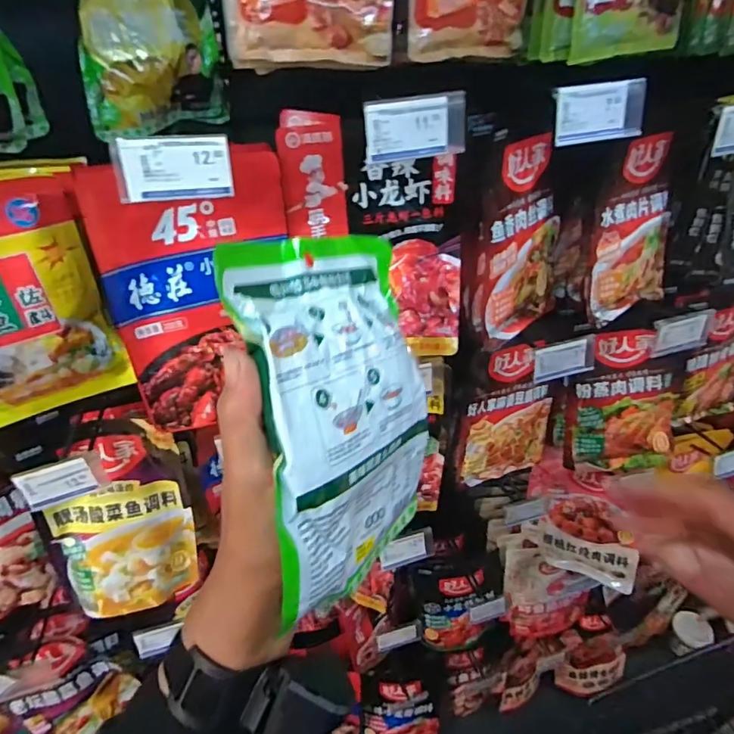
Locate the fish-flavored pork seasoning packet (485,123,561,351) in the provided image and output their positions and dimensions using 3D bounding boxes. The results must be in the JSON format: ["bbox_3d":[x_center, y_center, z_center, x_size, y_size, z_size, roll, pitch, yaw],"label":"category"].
[{"bbox_3d":[0.186,-0.152,0.565,0.155,0.224,0.014,-30,35,-34],"label":"fish-flavored pork seasoning packet"}]

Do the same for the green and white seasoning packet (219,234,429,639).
[{"bbox_3d":[-0.008,0.027,0.289,0.031,0.204,0.140,-6,9,38],"label":"green and white seasoning packet"}]

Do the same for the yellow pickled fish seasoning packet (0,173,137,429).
[{"bbox_3d":[-0.334,-0.051,0.477,0.155,0.228,0.029,-22,40,-26],"label":"yellow pickled fish seasoning packet"}]

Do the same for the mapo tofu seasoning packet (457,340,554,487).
[{"bbox_3d":[0.201,0.062,0.689,0.159,0.229,0.035,-19,38,-23],"label":"mapo tofu seasoning packet"}]

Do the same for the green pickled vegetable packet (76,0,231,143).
[{"bbox_3d":[-0.238,-0.366,0.524,0.148,0.204,0.049,-19,39,-23],"label":"green pickled vegetable packet"}]

